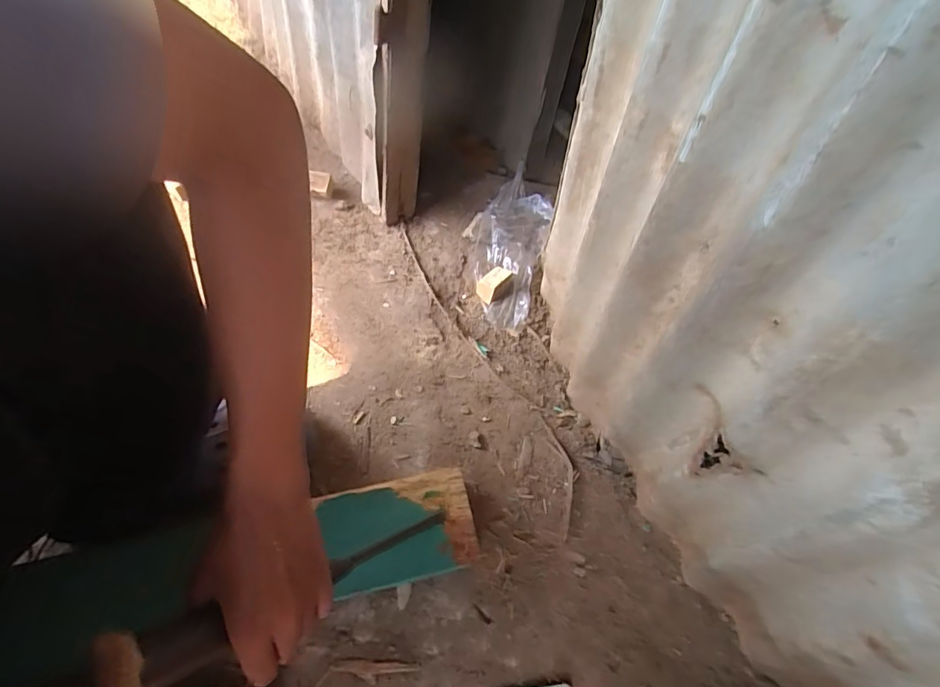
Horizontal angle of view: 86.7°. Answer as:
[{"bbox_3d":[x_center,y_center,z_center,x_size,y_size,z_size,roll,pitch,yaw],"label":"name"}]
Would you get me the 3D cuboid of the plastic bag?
[{"bbox_3d":[0.054,-0.134,0.716,0.116,0.045,0.245,8,73,0],"label":"plastic bag"}]

